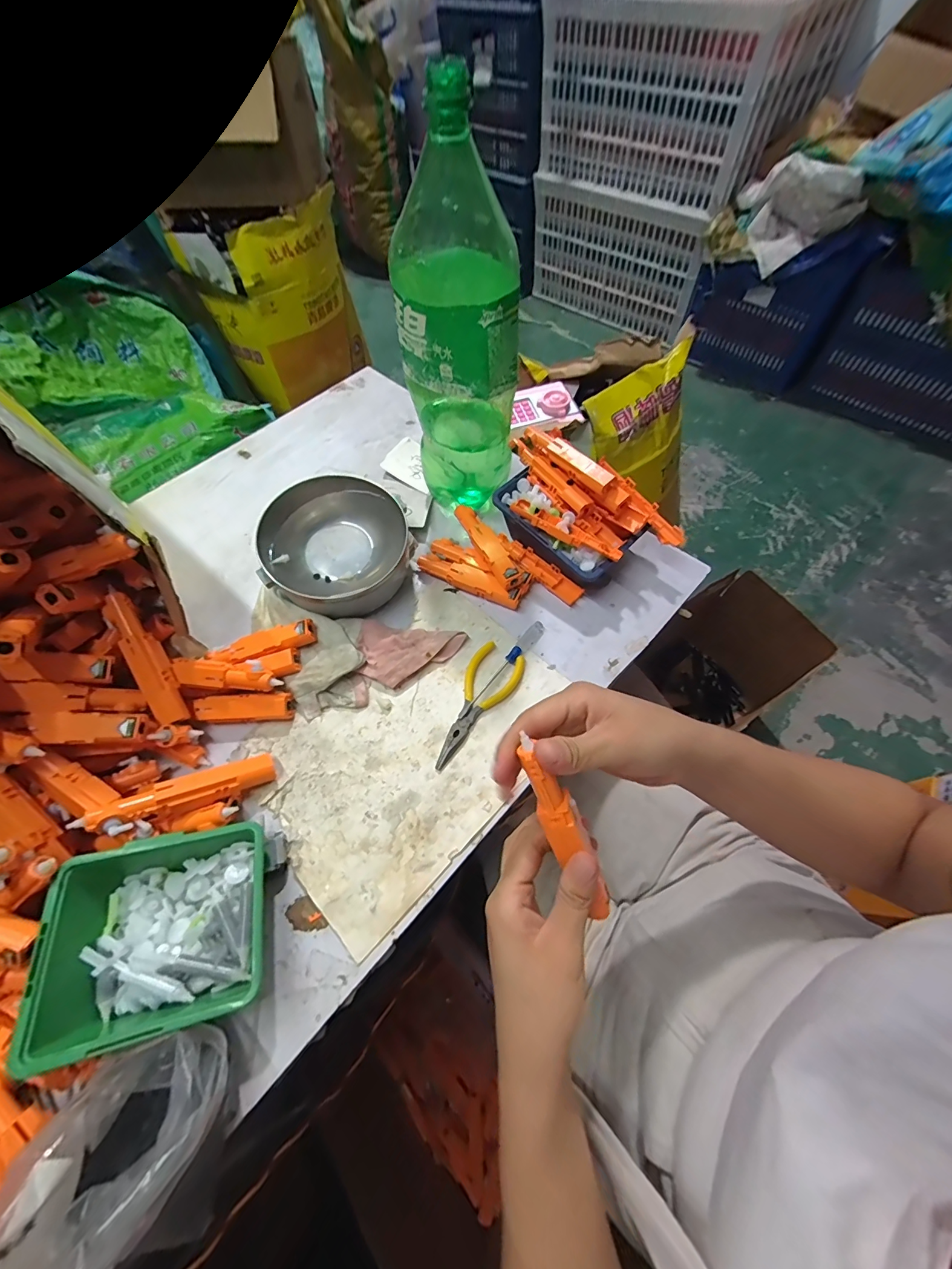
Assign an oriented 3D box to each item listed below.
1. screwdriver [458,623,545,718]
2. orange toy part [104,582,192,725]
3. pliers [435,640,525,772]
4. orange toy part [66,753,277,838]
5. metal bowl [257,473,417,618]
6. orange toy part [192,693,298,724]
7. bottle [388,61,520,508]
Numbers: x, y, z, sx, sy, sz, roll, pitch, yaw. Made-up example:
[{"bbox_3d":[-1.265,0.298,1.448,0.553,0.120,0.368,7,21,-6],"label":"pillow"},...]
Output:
[{"bbox_3d":[0.029,0.032,0.419,0.015,0.010,0.127,34,69,20],"label":"screwdriver"},{"bbox_3d":[-0.286,0.020,0.368,0.025,0.016,0.123,-26,92,-14],"label":"orange toy part"},{"bbox_3d":[-0.002,0.065,0.401,0.050,0.008,0.129,26,67,17],"label":"pliers"},{"bbox_3d":[-0.227,0.126,0.335,0.127,0.019,0.029,-12,61,-36],"label":"orange toy part"},{"bbox_3d":[-0.144,-0.093,0.444,0.132,0.074,0.137,11,63,10],"label":"metal bowl"},{"bbox_3d":[-0.213,0.070,0.394,0.083,0.021,0.025,-6,62,1],"label":"orange toy part"},{"bbox_3d":[-0.015,-0.253,0.403,0.101,0.315,0.107,-7,62,0],"label":"bottle"}]

